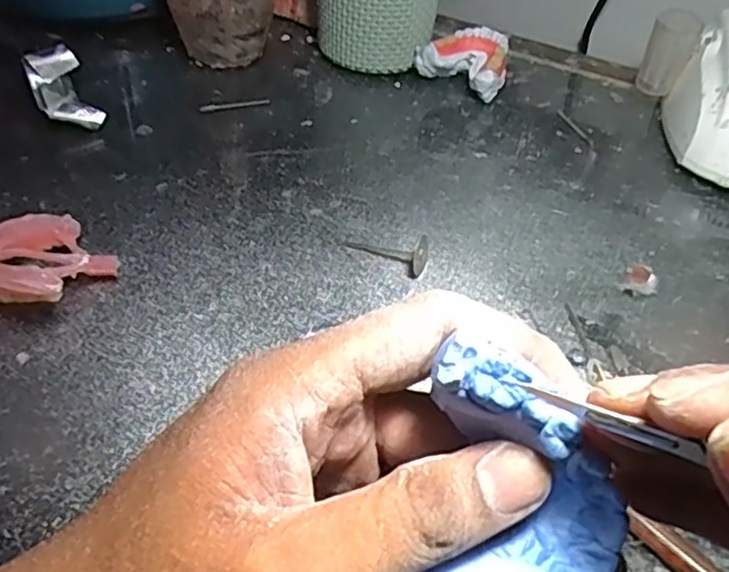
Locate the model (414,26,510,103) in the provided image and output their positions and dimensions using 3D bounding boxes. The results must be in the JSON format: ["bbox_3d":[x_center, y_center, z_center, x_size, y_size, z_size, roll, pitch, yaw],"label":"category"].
[{"bbox_3d":[0.078,-0.167,0.491,0.061,0.034,0.052,28,48,20],"label":"model"}]

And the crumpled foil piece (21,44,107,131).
[{"bbox_3d":[-0.190,-0.122,0.417,0.032,0.028,0.066,-21,51,-26],"label":"crumpled foil piece"}]

